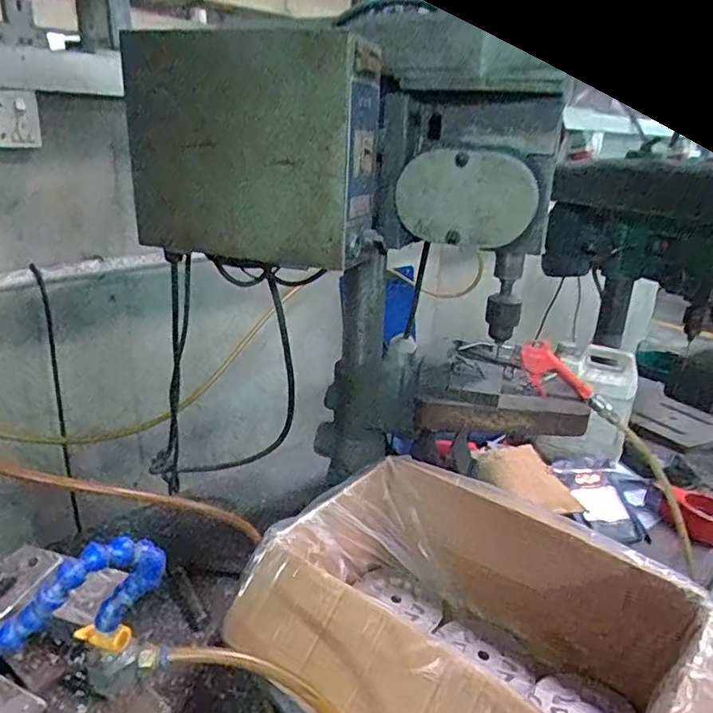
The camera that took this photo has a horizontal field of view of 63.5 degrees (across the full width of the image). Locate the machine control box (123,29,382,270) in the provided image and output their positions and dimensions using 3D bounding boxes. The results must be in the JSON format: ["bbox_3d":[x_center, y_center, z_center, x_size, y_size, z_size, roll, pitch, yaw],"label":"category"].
[{"bbox_3d":[-0.140,-0.260,0.736,0.316,0.251,0.136,9,22,18],"label":"machine control box"}]

